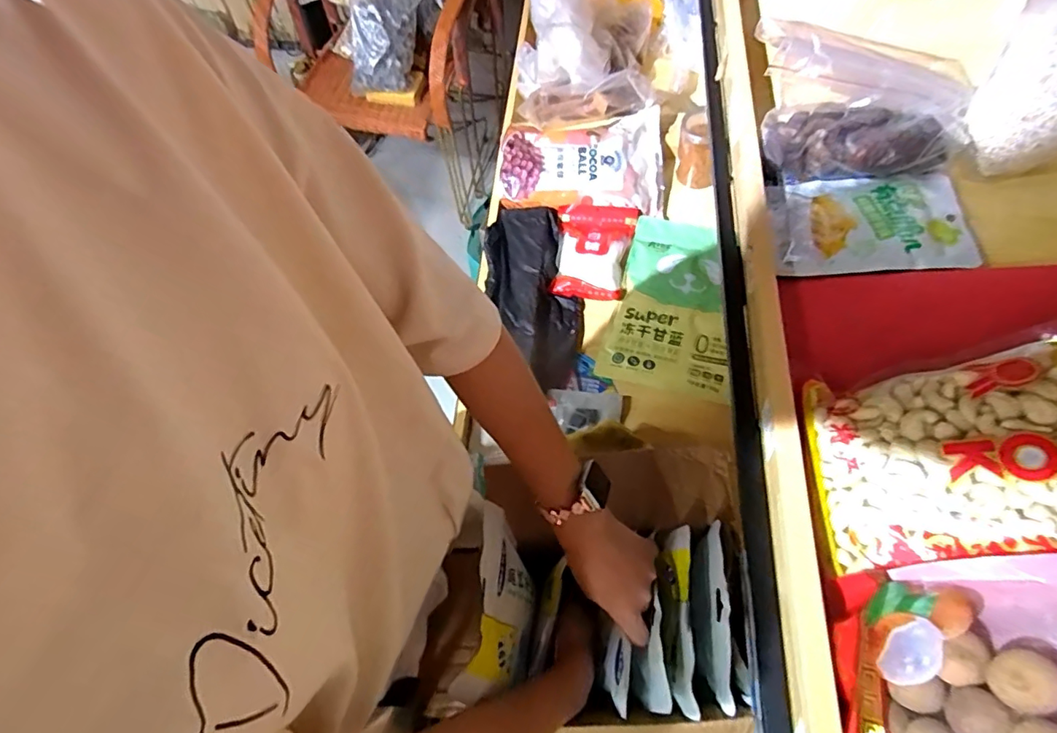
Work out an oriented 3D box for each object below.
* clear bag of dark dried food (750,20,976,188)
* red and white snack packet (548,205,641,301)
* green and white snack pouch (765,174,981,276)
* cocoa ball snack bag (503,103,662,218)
[{"bbox_3d":[0.279,-0.218,0.463,0.169,0.107,0.070,5,63,2],"label":"clear bag of dark dried food"},{"bbox_3d":[0.117,-0.209,0.959,0.134,0.019,0.189,8,63,4],"label":"red and white snack packet"},{"bbox_3d":[0.291,-0.125,0.470,0.163,0.018,0.106,0,61,13],"label":"green and white snack pouch"},{"bbox_3d":[0.101,-0.387,1.015,0.301,0.035,0.194,2,80,1],"label":"cocoa ball snack bag"}]

